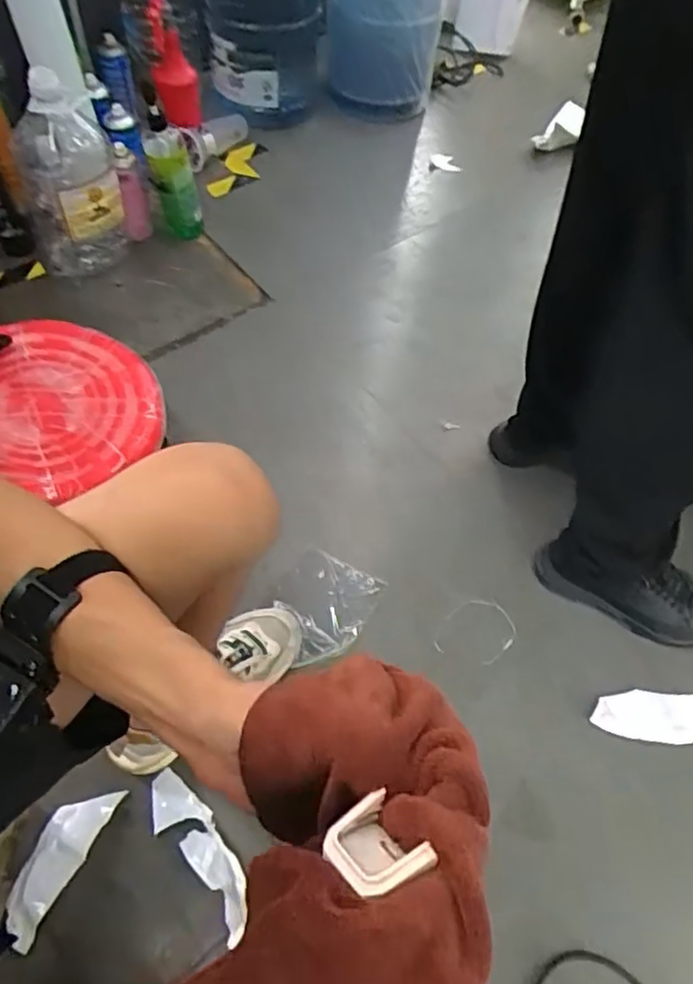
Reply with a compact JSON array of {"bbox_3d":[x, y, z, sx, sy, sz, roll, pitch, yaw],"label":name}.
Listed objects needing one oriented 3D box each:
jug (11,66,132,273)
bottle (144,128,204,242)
[{"bbox_3d":[-0.506,-0.564,1.165,0.172,0.314,0.145,-24,63,-17],"label":"jug"},{"bbox_3d":[-0.337,-0.598,1.267,0.082,0.203,0.081,-14,61,-14],"label":"bottle"}]

